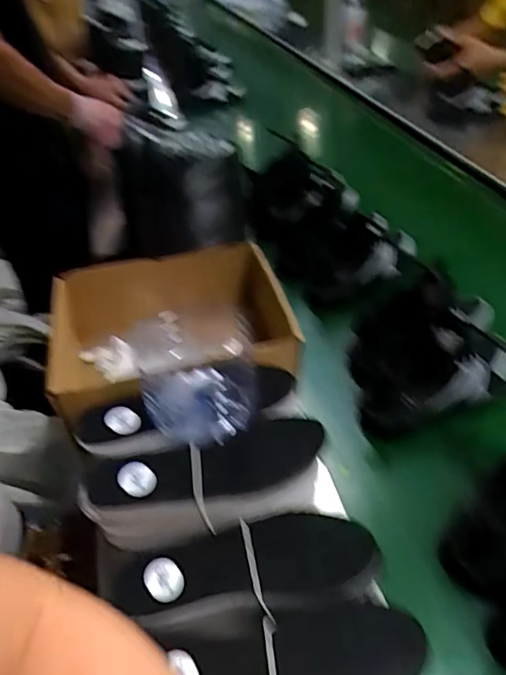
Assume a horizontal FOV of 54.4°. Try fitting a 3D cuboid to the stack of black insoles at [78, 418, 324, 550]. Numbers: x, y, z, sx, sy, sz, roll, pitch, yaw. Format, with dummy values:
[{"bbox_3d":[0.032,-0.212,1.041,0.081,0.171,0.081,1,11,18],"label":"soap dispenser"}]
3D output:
[{"bbox_3d":[-0.038,0.132,0.444,0.217,0.060,0.074,-12,42,-6],"label":"stack of black insoles"}]

